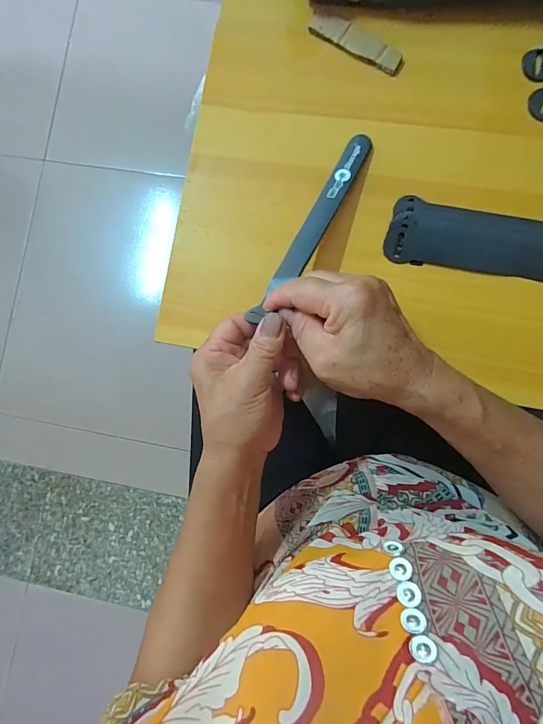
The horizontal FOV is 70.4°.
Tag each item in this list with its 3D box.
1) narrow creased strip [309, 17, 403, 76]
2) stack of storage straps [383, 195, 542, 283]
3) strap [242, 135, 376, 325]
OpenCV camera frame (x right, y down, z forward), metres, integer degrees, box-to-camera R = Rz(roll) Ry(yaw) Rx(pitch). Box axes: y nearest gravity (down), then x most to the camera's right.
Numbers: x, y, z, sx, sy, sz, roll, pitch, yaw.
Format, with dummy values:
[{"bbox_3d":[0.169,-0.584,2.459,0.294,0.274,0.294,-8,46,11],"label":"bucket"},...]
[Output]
[{"bbox_3d":[0.072,-0.272,0.327,0.084,0.004,0.020,33,90,5],"label":"narrow creased strip"},{"bbox_3d":[0.195,-0.091,0.308,0.197,0.011,0.051,13,88,5],"label":"stack of storage straps"},{"bbox_3d":[0.035,-0.110,0.308,0.021,0.005,0.182,28,78,5],"label":"strap"}]

